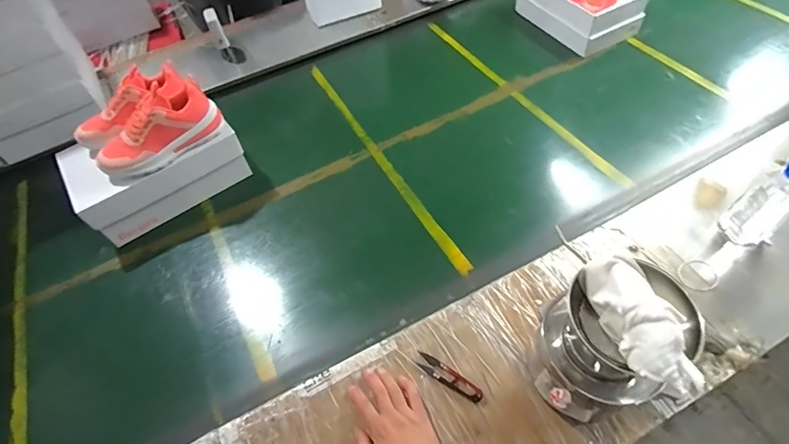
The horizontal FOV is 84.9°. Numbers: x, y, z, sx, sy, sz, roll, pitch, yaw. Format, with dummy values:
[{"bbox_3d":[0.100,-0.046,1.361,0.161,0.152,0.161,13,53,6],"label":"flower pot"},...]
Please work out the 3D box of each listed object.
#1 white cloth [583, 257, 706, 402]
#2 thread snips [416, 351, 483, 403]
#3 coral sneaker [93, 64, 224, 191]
[{"bbox_3d":[0.242,0.094,0.423,0.061,0.046,0.143,-12,53,-3],"label":"white cloth"},{"bbox_3d":[0.074,0.209,0.584,0.098,0.009,0.025,27,60,23],"label":"thread snips"},{"bbox_3d":[-0.413,-0.163,0.735,0.100,0.090,0.203,35,63,27],"label":"coral sneaker"}]

